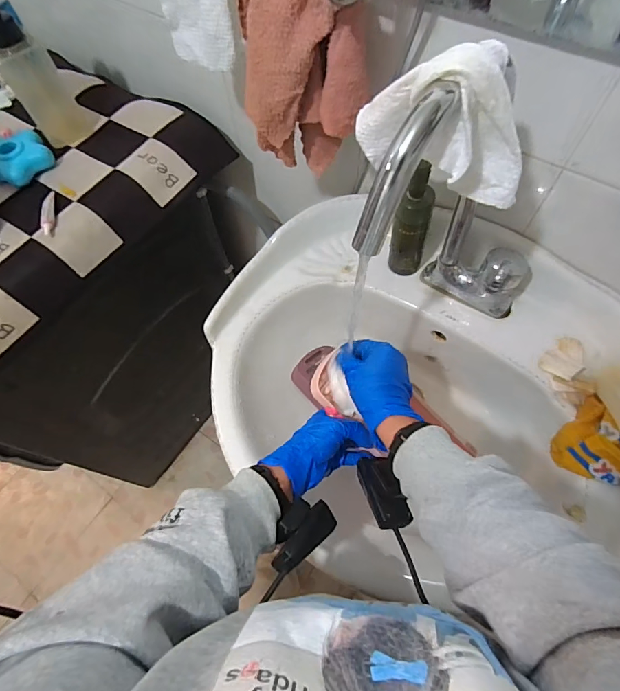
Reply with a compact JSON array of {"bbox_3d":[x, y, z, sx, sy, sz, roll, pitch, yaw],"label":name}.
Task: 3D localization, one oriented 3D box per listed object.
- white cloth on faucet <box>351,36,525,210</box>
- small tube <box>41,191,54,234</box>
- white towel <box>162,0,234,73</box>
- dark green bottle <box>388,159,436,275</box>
[{"bbox_3d":[0.100,-0.158,0.295,0.120,0.094,0.053,-2,64,1],"label":"white cloth on faucet"},{"bbox_3d":[-0.370,-0.187,0.565,0.012,0.011,0.072,-11,64,-4],"label":"small tube"},{"bbox_3d":[-0.123,-0.362,0.428,0.102,0.109,0.020,31,69,16],"label":"white towel"},{"bbox_3d":[0.135,-0.154,0.520,0.045,0.162,0.032,27,68,14],"label":"dark green bottle"}]

